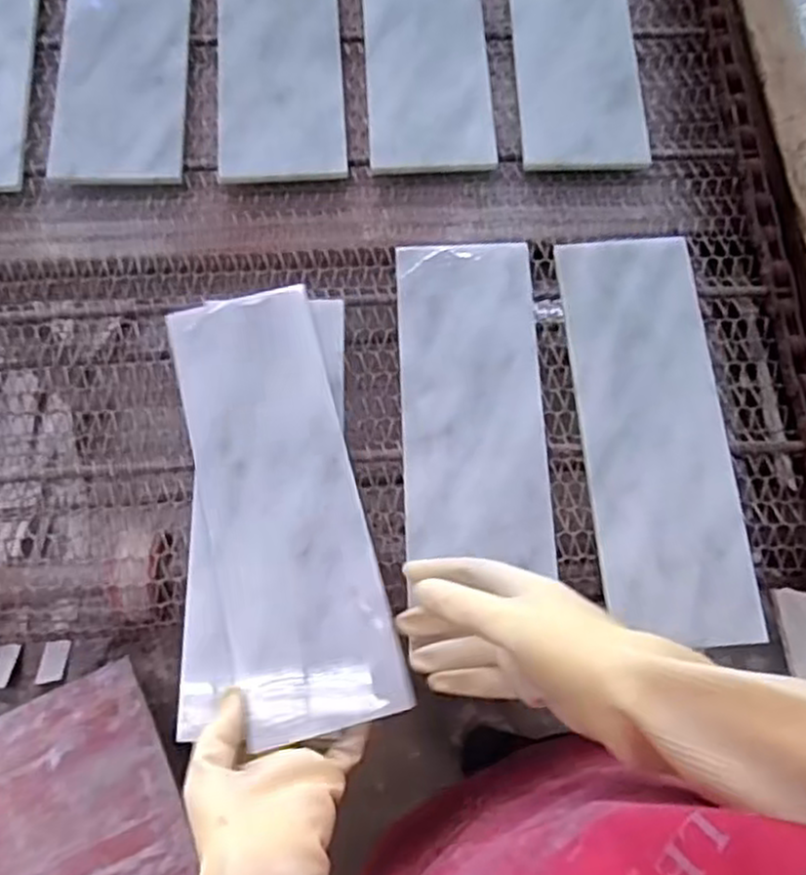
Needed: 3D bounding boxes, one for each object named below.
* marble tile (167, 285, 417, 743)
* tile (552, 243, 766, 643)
[{"bbox_3d":[-0.086,0.041,0.529,0.106,0.015,0.315,-15,72,-5],"label":"marble tile"},{"bbox_3d":[0.189,-0.010,0.561,0.109,0.016,0.314,-4,71,-2],"label":"tile"}]

